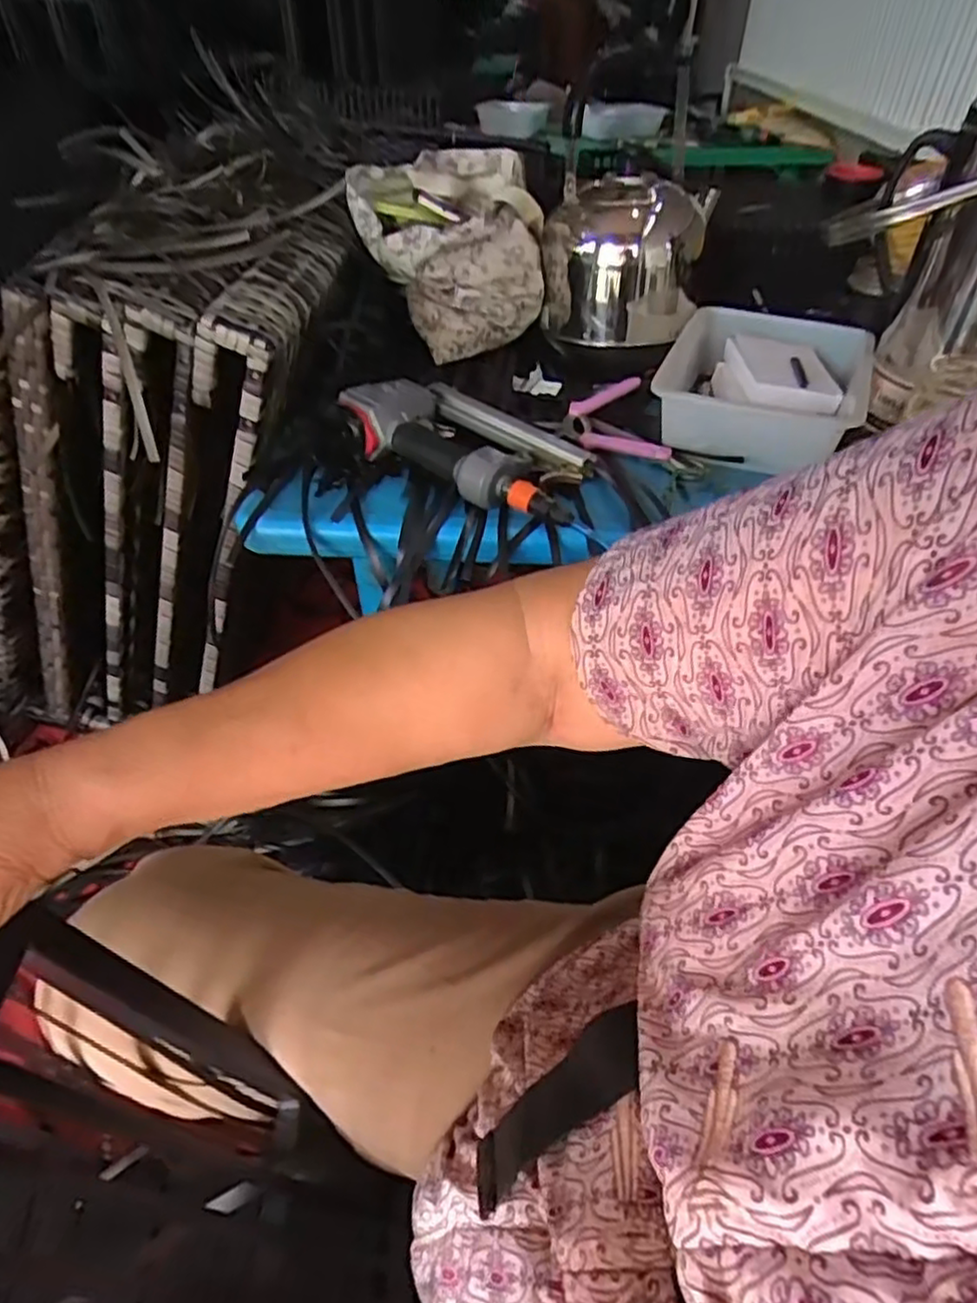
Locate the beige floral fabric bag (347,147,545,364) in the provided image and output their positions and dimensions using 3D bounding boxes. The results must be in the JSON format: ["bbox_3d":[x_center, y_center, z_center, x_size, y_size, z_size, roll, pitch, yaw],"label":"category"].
[{"bbox_3d":[-0.043,-0.503,0.871,0.238,0.156,0.239,-7,46,-8],"label":"beige floral fabric bag"}]

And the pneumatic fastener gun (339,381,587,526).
[{"bbox_3d":[-0.009,-0.214,0.704,0.260,0.064,0.144,25,50,22],"label":"pneumatic fastener gun"}]

